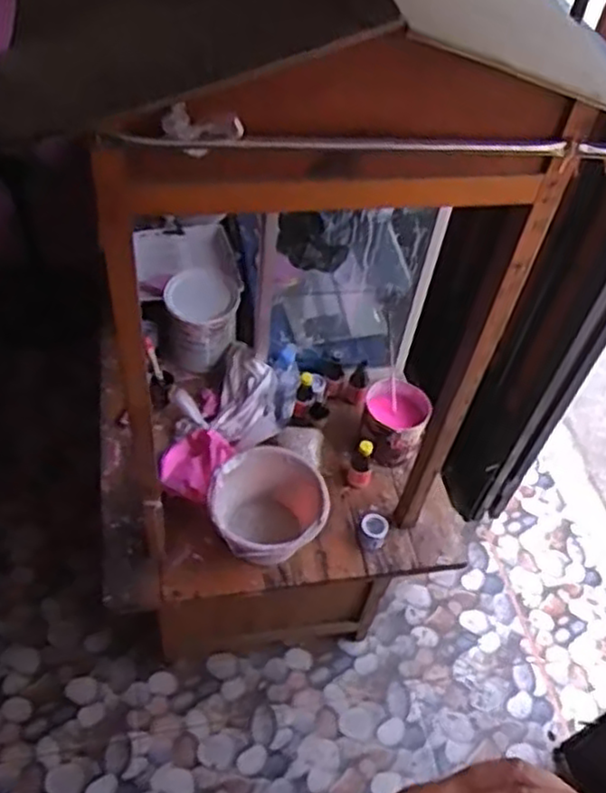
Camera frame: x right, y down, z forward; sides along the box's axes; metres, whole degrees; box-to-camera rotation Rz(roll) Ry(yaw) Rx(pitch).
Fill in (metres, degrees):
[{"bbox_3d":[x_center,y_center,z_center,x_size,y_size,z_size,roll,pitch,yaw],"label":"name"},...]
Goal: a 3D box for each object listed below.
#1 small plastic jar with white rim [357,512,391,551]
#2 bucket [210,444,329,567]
[{"bbox_3d":[0.151,0.294,1.580,0.064,0.048,0.066,3,51,-3],"label":"small plastic jar with white rim"},{"bbox_3d":[-0.070,0.236,1.508,0.229,0.142,0.233,3,51,-3],"label":"bucket"}]

